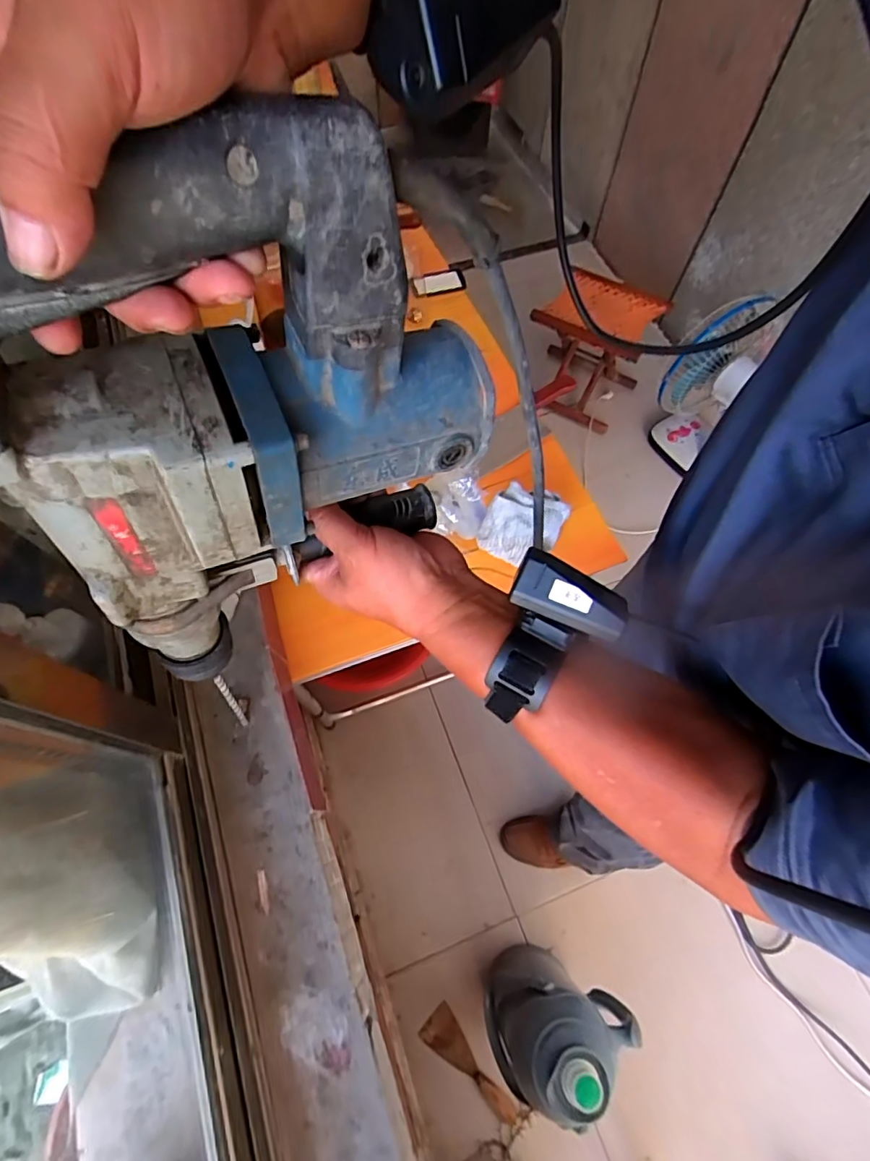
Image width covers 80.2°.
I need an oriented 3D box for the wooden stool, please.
[{"bbox_3d":[0.457,-0.687,1.542,0.331,0.306,0.239,23,66,9],"label":"wooden stool"}]

